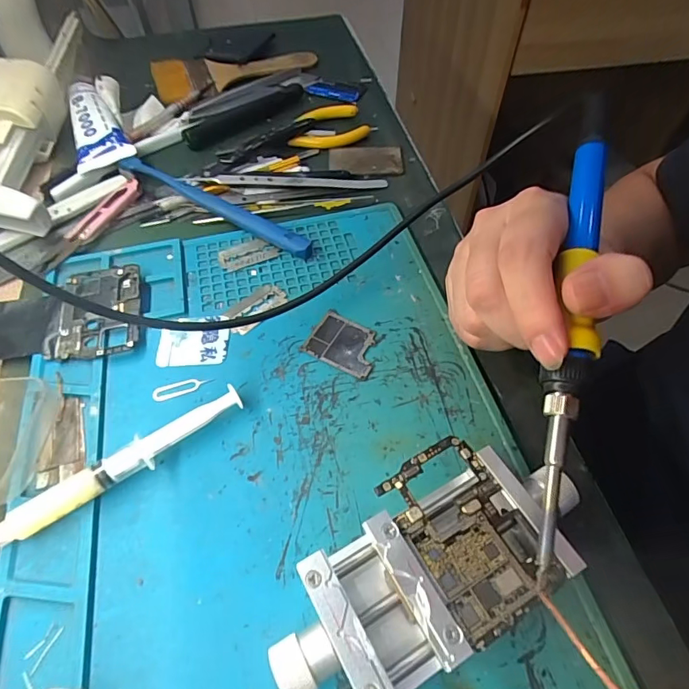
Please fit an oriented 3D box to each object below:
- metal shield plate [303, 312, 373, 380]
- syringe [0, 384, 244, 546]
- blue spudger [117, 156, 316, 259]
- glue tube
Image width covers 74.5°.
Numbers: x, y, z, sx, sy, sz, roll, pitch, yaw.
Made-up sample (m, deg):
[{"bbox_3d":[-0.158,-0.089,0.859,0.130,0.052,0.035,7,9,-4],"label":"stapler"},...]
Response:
[{"bbox_3d":[0.000,-0.001,0.269,0.041,0.004,0.033,25,59,17],"label":"metal shield plate"},{"bbox_3d":[-0.111,0.063,0.218,0.137,0.017,0.016,-32,61,-20],"label":"syringe"},{"bbox_3d":[-0.098,-0.103,0.333,0.174,0.015,0.013,28,60,19],"label":"blue spudger"},{"bbox_3d":[-0.210,-0.184,0.384,0.043,0.025,0.109,-22,58,-14],"label":"glue tube"}]

